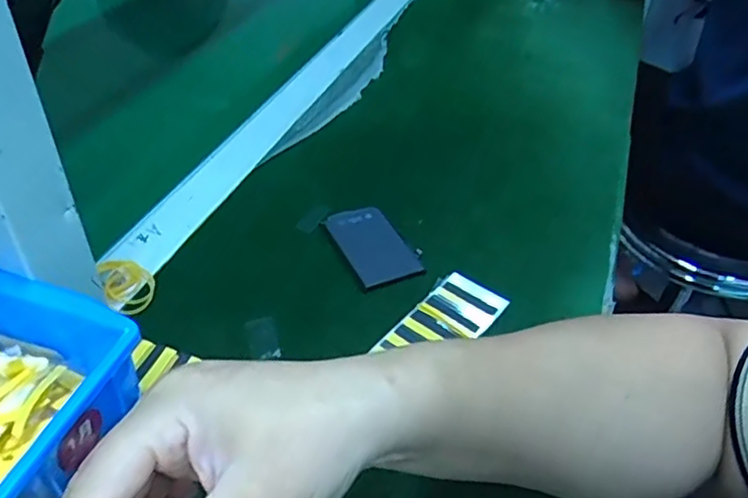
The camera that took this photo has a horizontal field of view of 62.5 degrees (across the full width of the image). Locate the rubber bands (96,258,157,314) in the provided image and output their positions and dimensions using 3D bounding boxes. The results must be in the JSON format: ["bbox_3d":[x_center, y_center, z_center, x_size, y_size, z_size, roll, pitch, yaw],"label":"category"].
[{"bbox_3d":[-0.162,0.022,0.406,0.031,0.010,0.045,-17,46,-24],"label":"rubber bands"}]

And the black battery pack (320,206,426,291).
[{"bbox_3d":[-0.001,-0.004,0.446,0.046,0.010,0.077,-17,46,-24],"label":"black battery pack"}]

